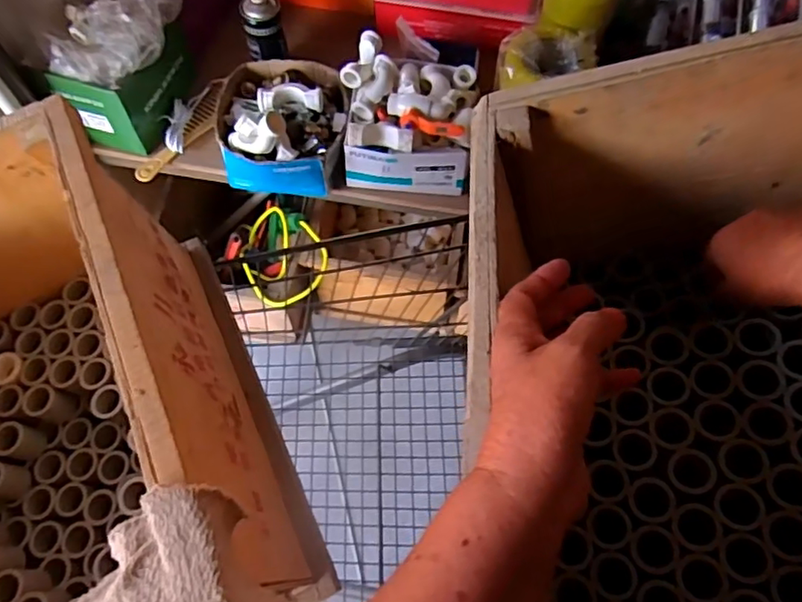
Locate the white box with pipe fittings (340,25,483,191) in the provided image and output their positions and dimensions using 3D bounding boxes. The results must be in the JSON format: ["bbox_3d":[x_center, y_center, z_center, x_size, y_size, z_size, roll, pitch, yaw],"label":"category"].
[{"bbox_3d":[0.014,-0.309,0.942,0.205,0.124,0.232,1,65,2],"label":"white box with pipe fittings"}]

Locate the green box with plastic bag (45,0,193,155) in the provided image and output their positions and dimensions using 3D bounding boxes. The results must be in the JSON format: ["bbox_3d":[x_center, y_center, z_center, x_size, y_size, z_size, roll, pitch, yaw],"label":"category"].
[{"bbox_3d":[-0.437,-0.389,0.932,0.128,0.187,0.236,25,68,12],"label":"green box with plastic bag"}]

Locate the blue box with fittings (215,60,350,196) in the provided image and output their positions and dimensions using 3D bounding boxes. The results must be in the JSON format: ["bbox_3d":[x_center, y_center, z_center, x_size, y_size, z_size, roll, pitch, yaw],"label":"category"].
[{"bbox_3d":[-0.187,-0.298,0.924,0.201,0.111,0.230,-6,65,-1],"label":"blue box with fittings"}]

